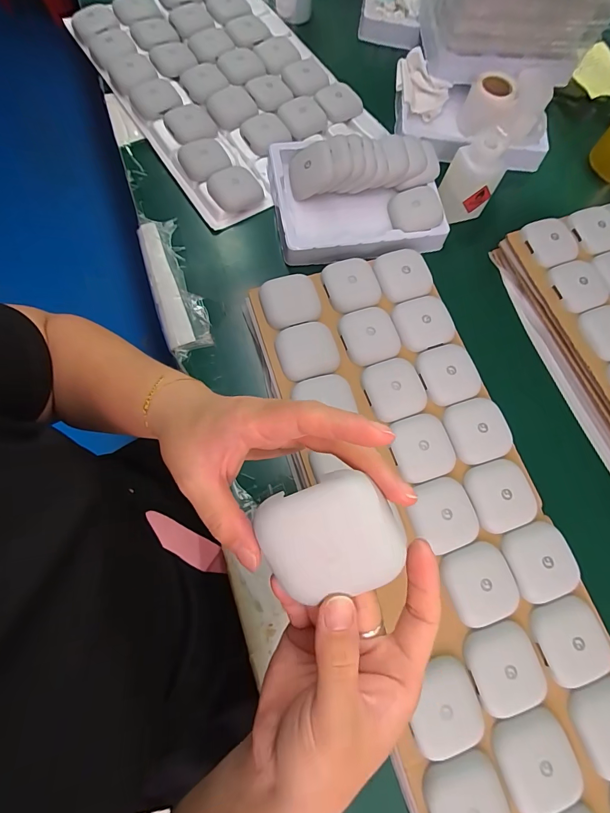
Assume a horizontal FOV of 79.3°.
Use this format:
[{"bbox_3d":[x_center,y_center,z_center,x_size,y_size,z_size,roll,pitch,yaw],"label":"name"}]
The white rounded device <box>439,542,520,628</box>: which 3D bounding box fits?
[{"bbox_3d":[0.166,0.166,0.345,0.063,0.012,0.065,-18,75,-8],"label":"white rounded device"}]

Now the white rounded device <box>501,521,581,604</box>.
[{"bbox_3d":[0.226,0.149,0.352,0.058,0.012,0.064,-18,75,-8],"label":"white rounded device"}]

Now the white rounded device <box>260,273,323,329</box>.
[{"bbox_3d":[-0.017,-0.122,0.424,0.065,0.013,0.063,-15,74,-7],"label":"white rounded device"}]

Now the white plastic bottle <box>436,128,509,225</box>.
[{"bbox_3d":[0.218,-0.298,0.488,0.065,0.108,0.051,-13,74,-2],"label":"white plastic bottle"}]

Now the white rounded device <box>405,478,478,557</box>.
[{"bbox_3d":[0.134,0.106,0.361,0.062,0.012,0.064,-15,74,-7],"label":"white rounded device"}]

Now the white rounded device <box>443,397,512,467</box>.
[{"bbox_3d":[0.185,0.025,0.391,0.063,0.011,0.065,-14,74,-7],"label":"white rounded device"}]

